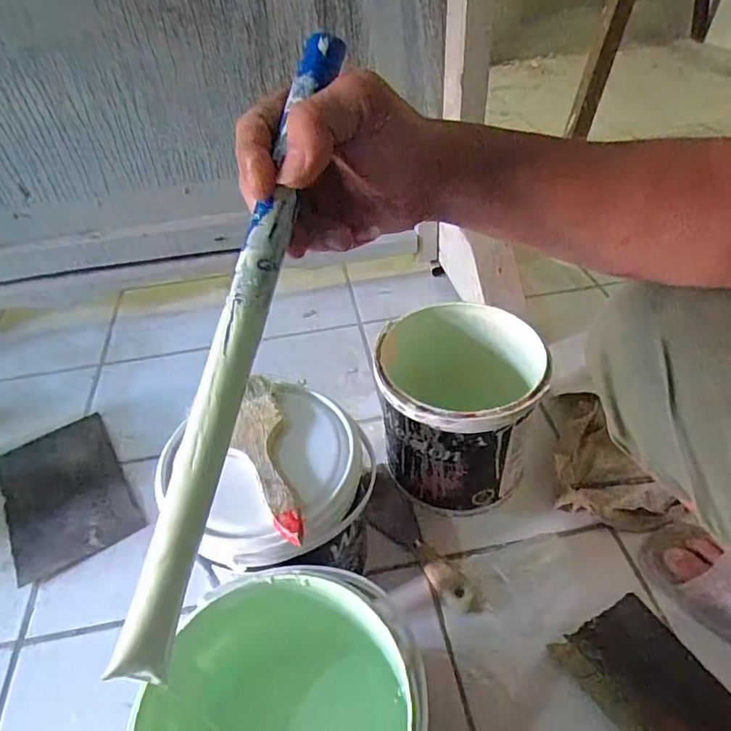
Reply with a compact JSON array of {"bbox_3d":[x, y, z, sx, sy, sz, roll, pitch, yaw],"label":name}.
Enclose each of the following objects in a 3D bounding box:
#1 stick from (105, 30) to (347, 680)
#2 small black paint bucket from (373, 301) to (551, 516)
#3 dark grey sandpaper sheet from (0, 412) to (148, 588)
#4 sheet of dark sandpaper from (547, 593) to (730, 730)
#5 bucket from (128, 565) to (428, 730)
[{"bbox_3d":[-0.059,-0.010,0.234,0.018,0.014,0.296,14,86,19],"label":"stick"},{"bbox_3d":[0.105,0.050,0.612,0.167,0.180,0.173,-3,45,3],"label":"small black paint bucket"},{"bbox_3d":[-0.391,0.159,0.673,0.137,0.007,0.228,-28,49,-22],"label":"dark grey sandpaper sheet"},{"bbox_3d":[0.261,0.283,0.462,0.112,0.040,0.139,-24,48,-19],"label":"sheet of dark sandpaper"},{"bbox_3d":[-0.054,0.278,0.394,0.175,0.184,0.186,-3,45,3],"label":"bucket"}]

